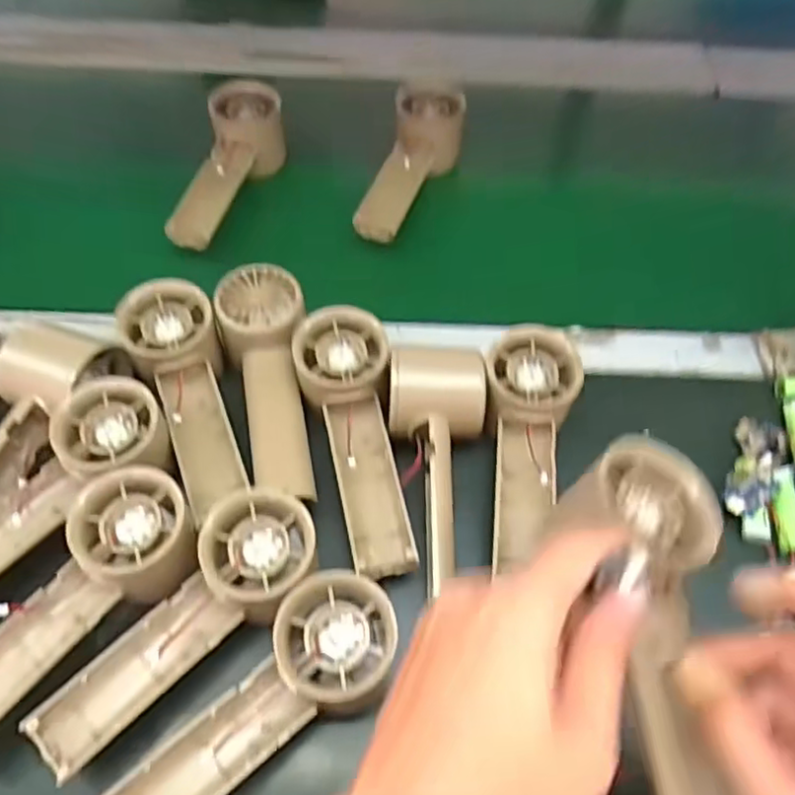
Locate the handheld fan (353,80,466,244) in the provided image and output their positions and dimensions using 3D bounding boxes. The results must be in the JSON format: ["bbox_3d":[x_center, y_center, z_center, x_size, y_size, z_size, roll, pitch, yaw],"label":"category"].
[{"bbox_3d":[0.012,-0.179,0.534,0.055,0.063,0.146,13,59,7],"label":"handheld fan"}]

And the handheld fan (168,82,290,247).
[{"bbox_3d":[-0.129,-0.179,0.525,0.055,0.050,0.161,6,59,3],"label":"handheld fan"}]

